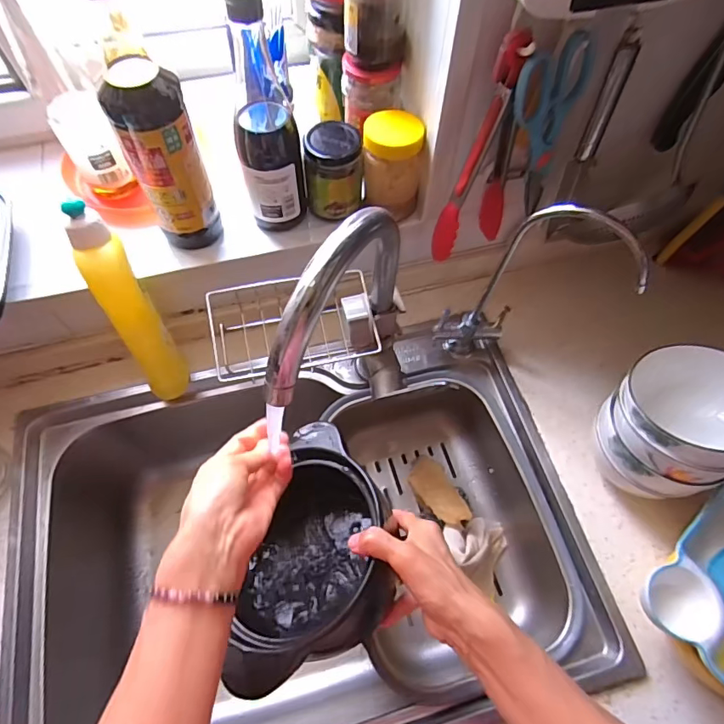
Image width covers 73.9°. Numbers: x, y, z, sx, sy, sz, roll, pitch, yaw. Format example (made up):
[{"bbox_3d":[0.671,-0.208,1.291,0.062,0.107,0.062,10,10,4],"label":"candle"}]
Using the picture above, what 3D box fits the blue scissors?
[{"bbox_3d":[0.183,-0.226,0.486,0.082,0.183,0.011,-27,60,-6],"label":"blue scissors"}]

